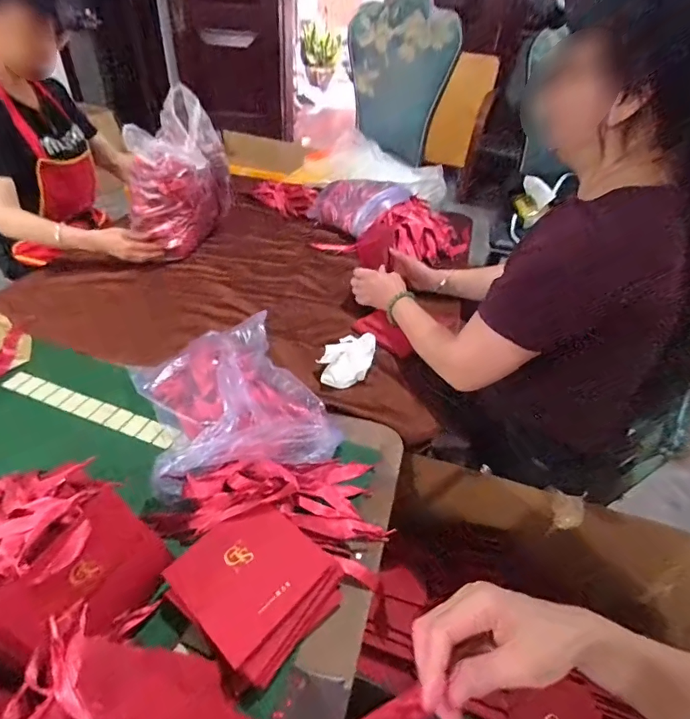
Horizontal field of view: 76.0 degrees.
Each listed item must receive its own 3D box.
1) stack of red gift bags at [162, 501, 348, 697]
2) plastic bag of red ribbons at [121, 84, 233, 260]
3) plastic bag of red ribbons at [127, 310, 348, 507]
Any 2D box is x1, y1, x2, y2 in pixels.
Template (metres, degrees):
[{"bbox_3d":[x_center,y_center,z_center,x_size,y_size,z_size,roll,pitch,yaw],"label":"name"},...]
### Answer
[{"bbox_3d":[-0.100,0.253,0.507,0.159,0.043,0.155,33,47,30],"label":"stack of red gift bags"},{"bbox_3d":[-0.403,-0.451,1.096,0.148,0.350,0.246,16,41,13],"label":"plastic bag of red ribbons"},{"bbox_3d":[-0.186,0.063,0.695,0.256,0.080,0.344,-18,45,-25],"label":"plastic bag of red ribbons"}]

